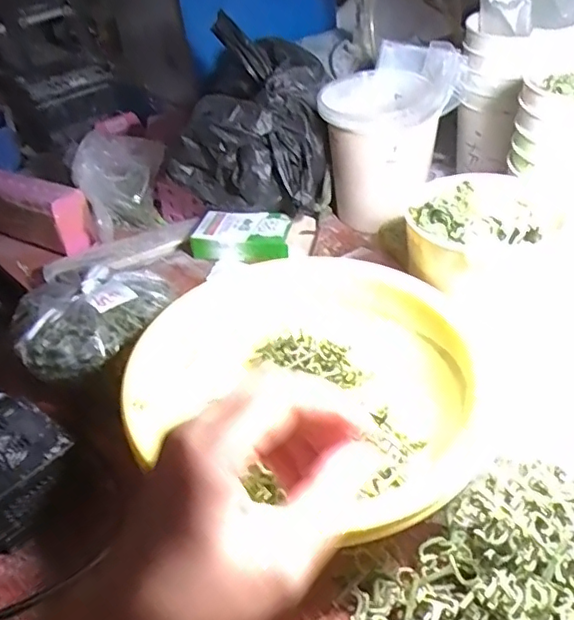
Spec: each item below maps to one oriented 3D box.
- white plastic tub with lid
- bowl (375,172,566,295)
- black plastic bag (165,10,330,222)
[{"bbox_3d":[0.097,-0.169,0.624,0.108,0.137,0.111,-5,39,4],"label":"white plastic tub with lid"},{"bbox_3d":[0.145,-0.059,0.443,0.111,0.052,0.117,-5,39,4],"label":"bowl"},{"bbox_3d":[-0.033,-0.204,0.628,0.150,0.166,0.121,11,43,21],"label":"black plastic bag"}]

